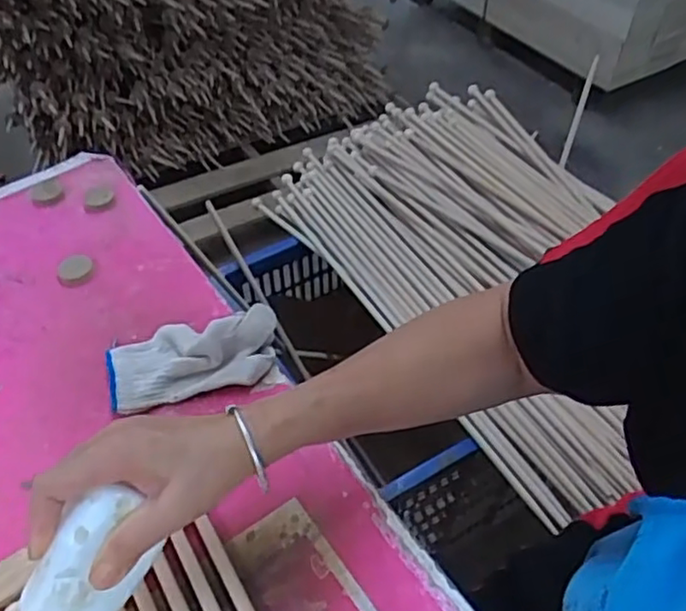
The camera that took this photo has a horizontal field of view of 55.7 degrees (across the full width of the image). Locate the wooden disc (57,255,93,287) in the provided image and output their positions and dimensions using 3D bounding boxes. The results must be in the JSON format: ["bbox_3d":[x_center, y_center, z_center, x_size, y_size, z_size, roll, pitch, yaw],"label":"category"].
[{"bbox_3d":[-0.276,-0.036,0.670,0.034,0.012,0.038,-17,50,-12],"label":"wooden disc"}]

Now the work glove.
[{"bbox_3d":[-0.135,0.040,0.582,0.150,0.040,0.077,-13,49,-9],"label":"work glove"}]

